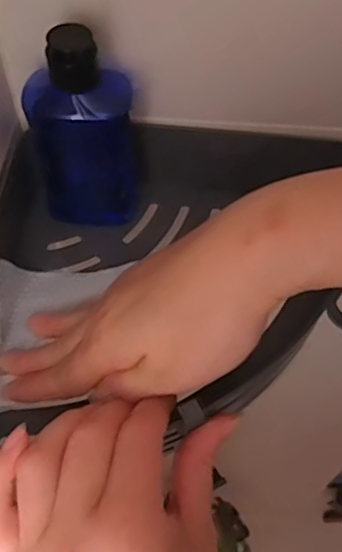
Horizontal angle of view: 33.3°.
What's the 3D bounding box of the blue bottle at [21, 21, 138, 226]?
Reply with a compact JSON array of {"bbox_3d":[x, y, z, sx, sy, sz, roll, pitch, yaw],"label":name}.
[{"bbox_3d":[-0.051,-0.088,0.342,0.062,0.126,0.044,-11,57,-7],"label":"blue bottle"}]

